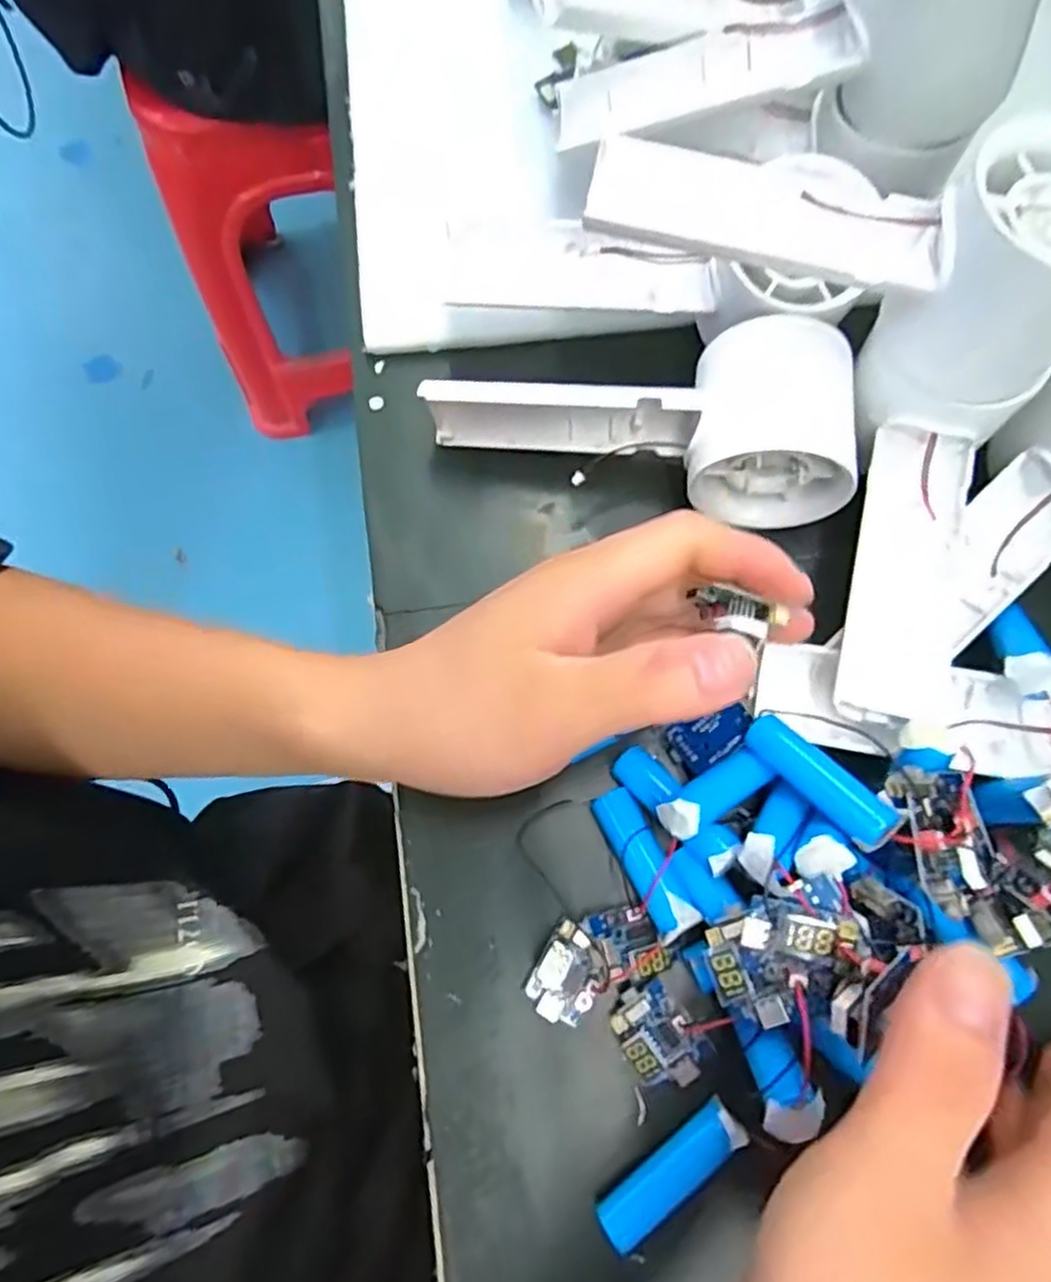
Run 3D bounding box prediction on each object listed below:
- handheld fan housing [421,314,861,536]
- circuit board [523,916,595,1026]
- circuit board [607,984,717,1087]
[{"bbox_3d":[0.040,-0.083,0.277,0.157,0.046,0.048,6,75,3],"label":"handheld fan housing"},{"bbox_3d":[0.014,0.112,0.248,0.022,0.008,0.030,29,77,9],"label":"circuit board"},{"bbox_3d":[0.043,0.128,0.239,0.022,0.013,0.032,-36,76,-8],"label":"circuit board"}]

